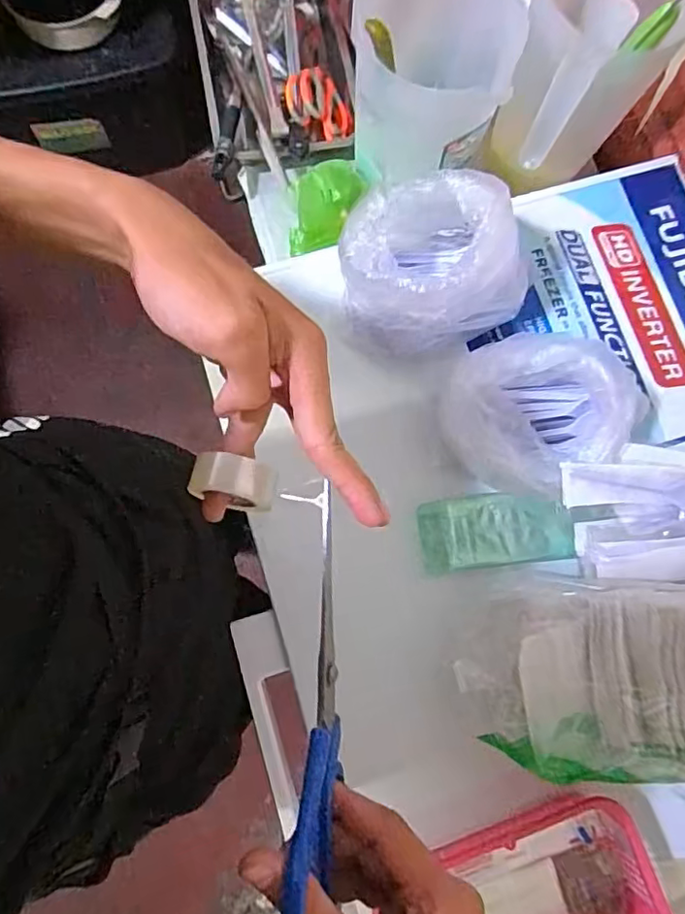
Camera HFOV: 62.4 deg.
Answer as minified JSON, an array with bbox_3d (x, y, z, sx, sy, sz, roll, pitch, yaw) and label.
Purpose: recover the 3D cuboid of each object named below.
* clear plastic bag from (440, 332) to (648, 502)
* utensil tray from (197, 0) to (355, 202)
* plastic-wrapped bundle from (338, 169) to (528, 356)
[{"bbox_3d":[0.187,-0.038,0.543,0.179,0.081,0.146,16,78,0],"label":"clear plastic bag"},{"bbox_3d":[-0.087,-0.553,0.790,0.203,0.129,0.330,-7,79,-5],"label":"utensil tray"},{"bbox_3d":[0.080,-0.183,0.549,0.157,0.134,0.140,-23,81,-8],"label":"plastic-wrapped bundle"}]

